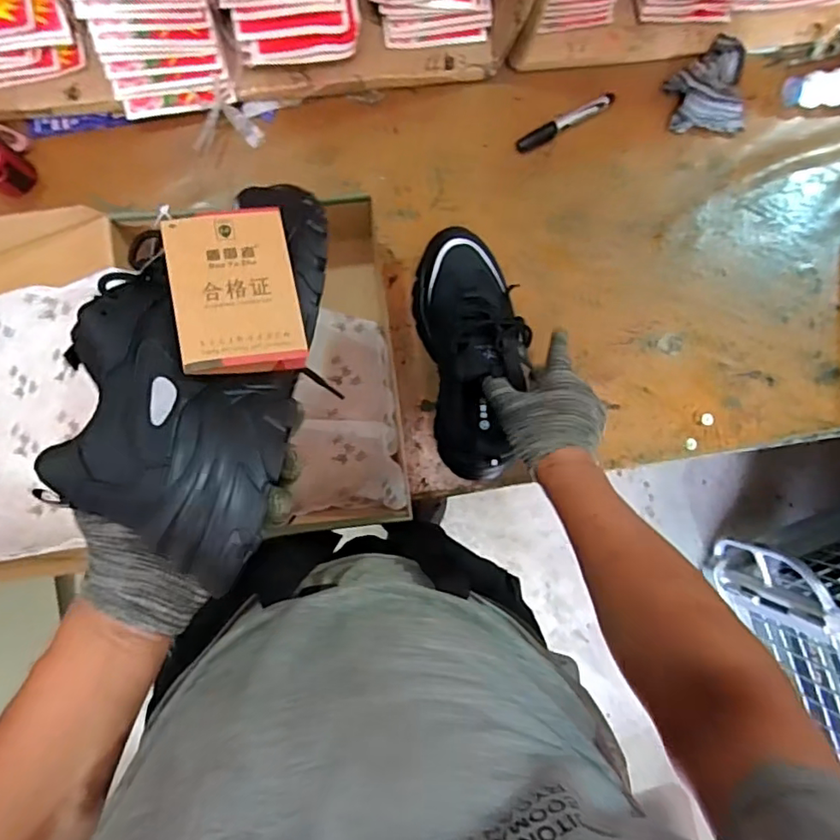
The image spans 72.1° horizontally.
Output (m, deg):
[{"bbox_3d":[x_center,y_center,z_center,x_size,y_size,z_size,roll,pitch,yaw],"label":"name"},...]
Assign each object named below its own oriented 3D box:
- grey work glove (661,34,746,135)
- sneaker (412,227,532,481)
[{"bbox_3d":[0.365,-0.422,0.720,0.100,0.027,0.117,5,90,-8],"label":"grey work glove"},{"bbox_3d":[0.063,-0.077,0.628,0.112,0.093,0.269,-3,79,-8],"label":"sneaker"}]

